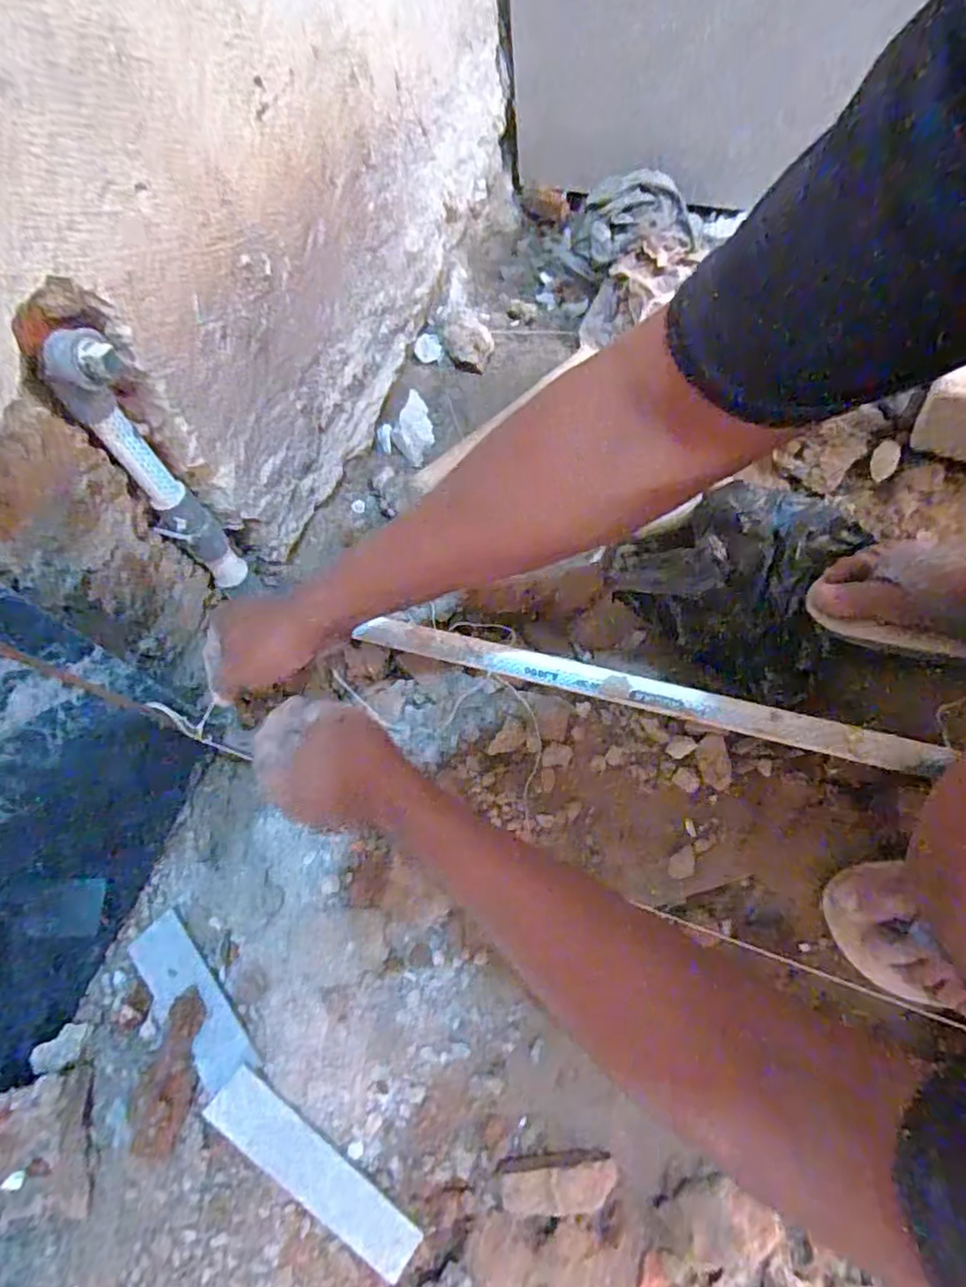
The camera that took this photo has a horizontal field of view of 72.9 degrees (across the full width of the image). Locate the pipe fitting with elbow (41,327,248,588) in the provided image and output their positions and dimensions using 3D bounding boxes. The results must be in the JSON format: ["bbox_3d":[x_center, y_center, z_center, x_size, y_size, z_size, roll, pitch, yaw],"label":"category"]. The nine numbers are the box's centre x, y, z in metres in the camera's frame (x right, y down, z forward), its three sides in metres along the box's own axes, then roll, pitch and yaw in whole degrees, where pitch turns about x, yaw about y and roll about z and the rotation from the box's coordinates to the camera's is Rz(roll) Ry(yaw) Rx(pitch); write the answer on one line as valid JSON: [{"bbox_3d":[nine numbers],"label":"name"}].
[{"bbox_3d":[-0.236,-0.116,0.491,0.042,0.255,0.038,-36,67,-10],"label":"pipe fitting with elbow"}]

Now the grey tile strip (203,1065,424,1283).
[{"bbox_3d":[-0.119,0.369,0.455,0.168,0.008,0.039,37,70,7],"label":"grey tile strip"}]

